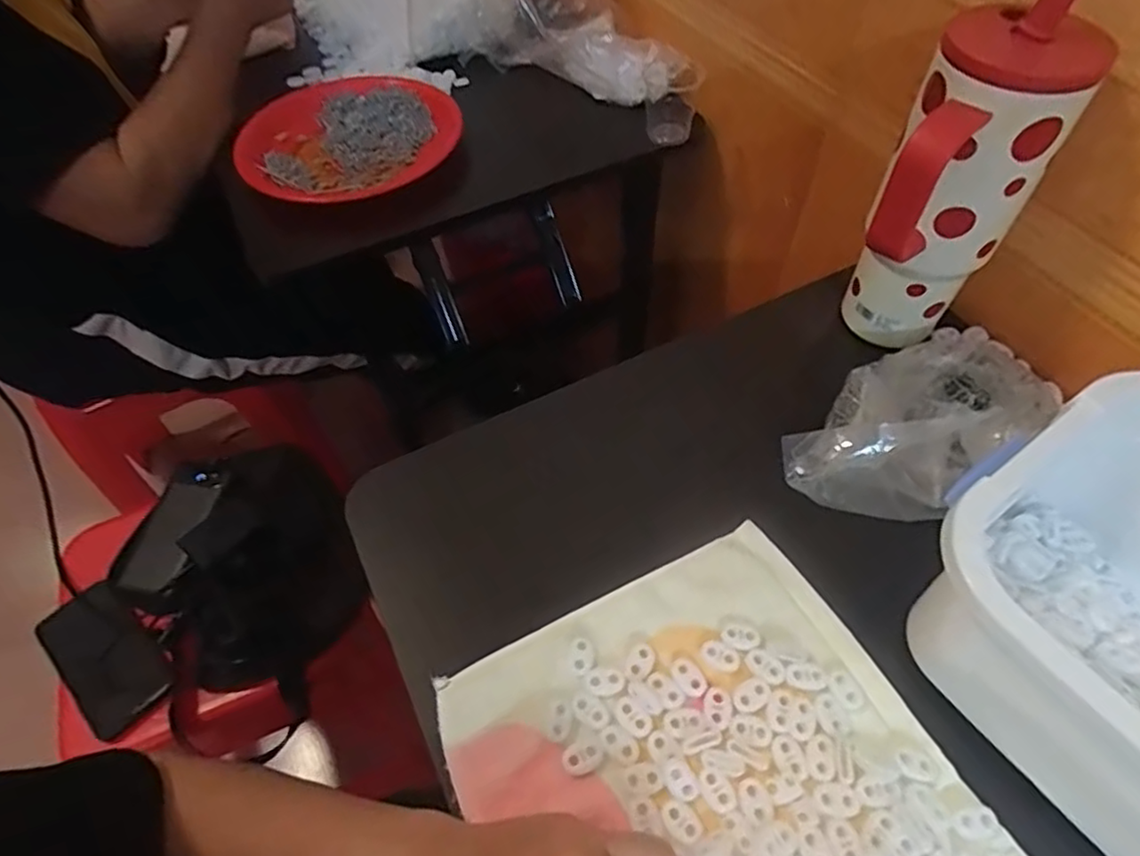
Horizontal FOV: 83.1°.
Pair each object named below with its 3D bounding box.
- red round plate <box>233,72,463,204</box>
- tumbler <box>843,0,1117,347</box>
[{"bbox_3d":[-0.243,-0.326,0.708,0.233,0.026,0.218,-1,54,2],"label":"red round plate"},{"bbox_3d":[0.237,-0.134,0.418,0.082,0.209,0.107,29,62,20],"label":"tumbler"}]

